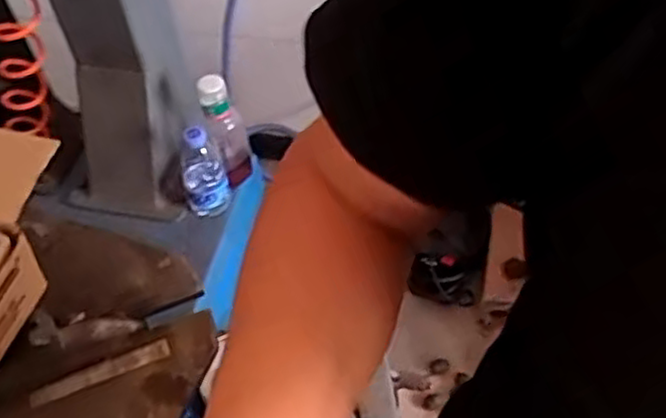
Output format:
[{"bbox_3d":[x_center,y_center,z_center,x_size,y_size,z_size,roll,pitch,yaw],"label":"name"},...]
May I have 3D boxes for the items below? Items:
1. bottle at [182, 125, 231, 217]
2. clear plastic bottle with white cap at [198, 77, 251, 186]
[{"bbox_3d":[-0.203,-0.061,1.134,0.070,0.153,0.056,-11,54,-6],"label":"bottle"},{"bbox_3d":[-0.163,-0.116,1.132,0.059,0.200,0.060,-13,54,-7],"label":"clear plastic bottle with white cap"}]

